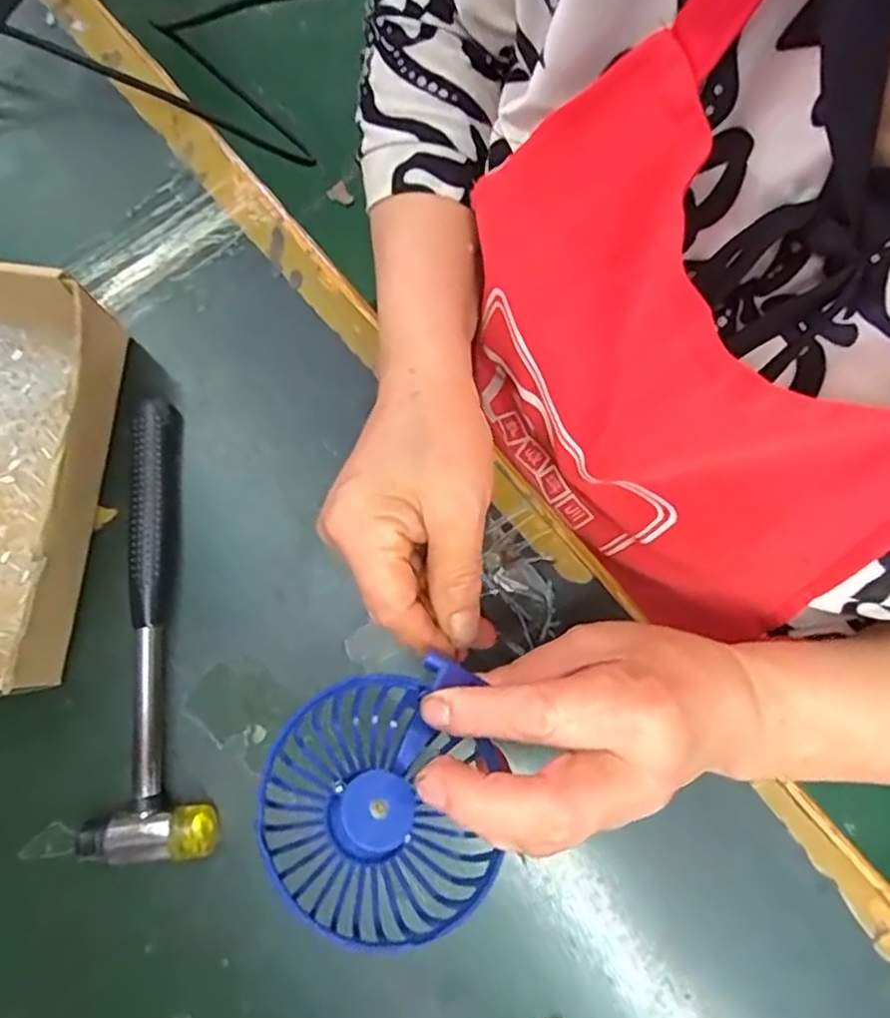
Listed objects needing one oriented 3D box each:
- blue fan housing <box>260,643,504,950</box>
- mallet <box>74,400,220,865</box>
[{"bbox_3d":[-0.022,0.107,0.255,0.087,0.030,0.090,-19,68,-26],"label":"blue fan housing"},{"bbox_3d":[-0.160,0.058,0.357,0.058,0.022,0.230,-9,78,-2],"label":"mallet"}]

